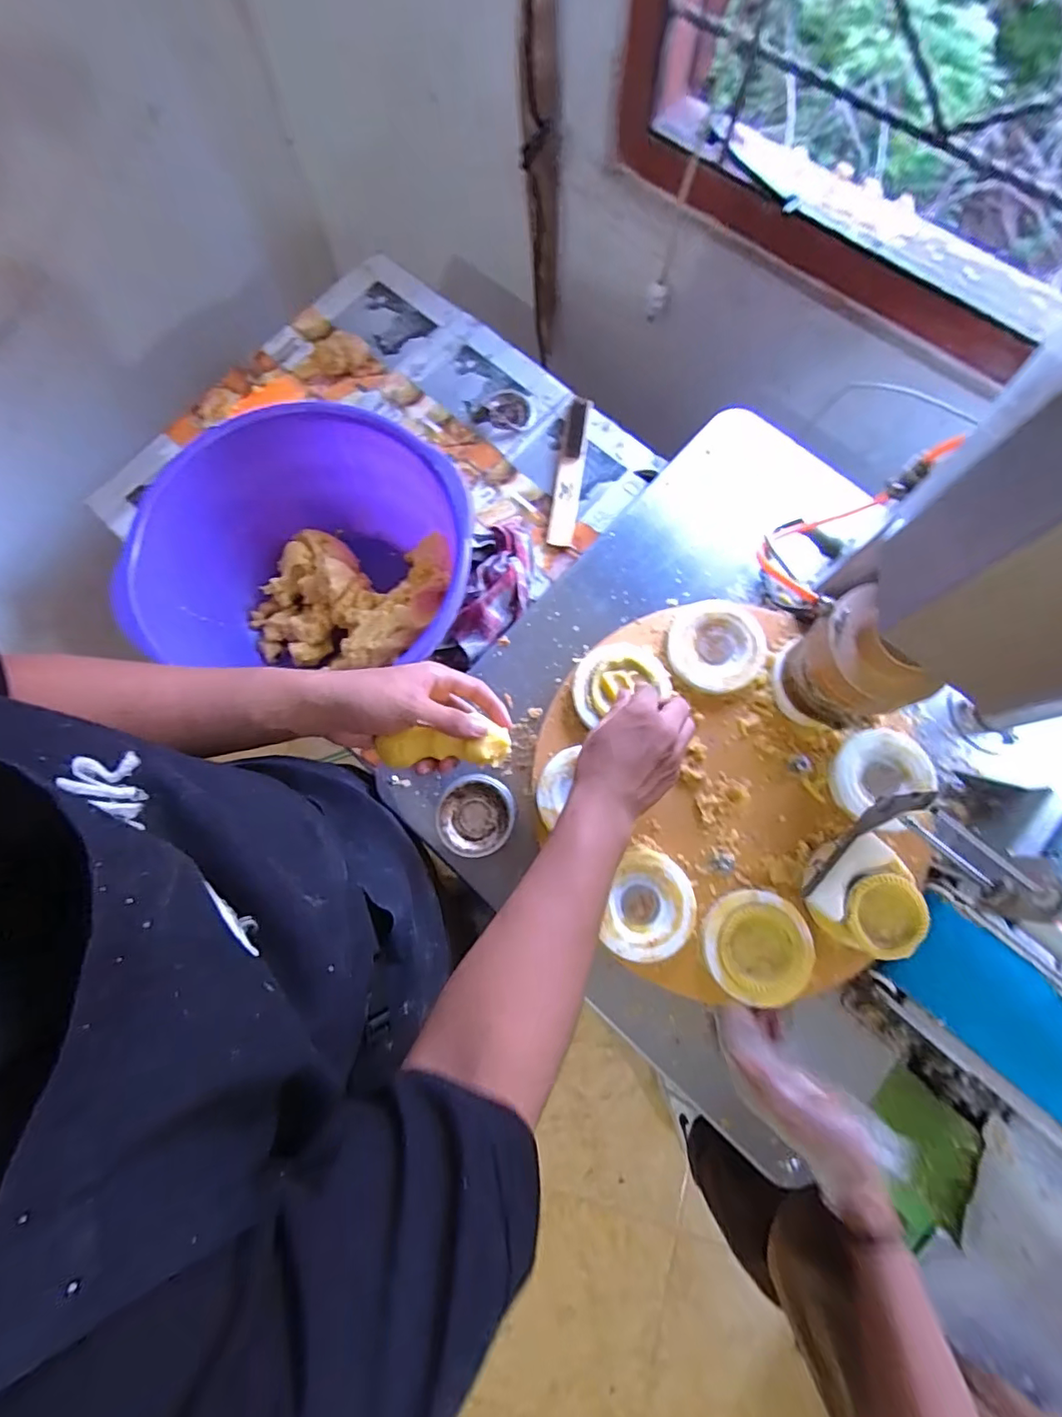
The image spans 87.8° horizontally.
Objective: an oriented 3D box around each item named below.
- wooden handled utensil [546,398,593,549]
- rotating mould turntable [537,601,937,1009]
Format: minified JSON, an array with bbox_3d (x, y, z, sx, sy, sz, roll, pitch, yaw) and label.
[{"bbox_3d":[0.054,-0.330,0.771,0.034,0.024,0.222,8,78,3],"label":"wooden handled utensil"},{"bbox_3d":[0.196,0.084,0.552,0.366,0.055,0.399,-25,78,-5],"label":"rotating mould turntable"}]

